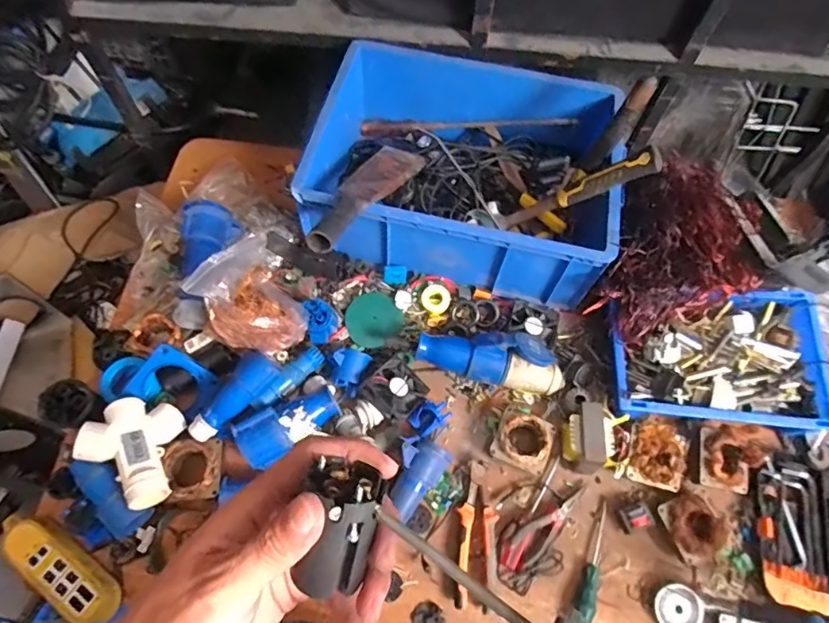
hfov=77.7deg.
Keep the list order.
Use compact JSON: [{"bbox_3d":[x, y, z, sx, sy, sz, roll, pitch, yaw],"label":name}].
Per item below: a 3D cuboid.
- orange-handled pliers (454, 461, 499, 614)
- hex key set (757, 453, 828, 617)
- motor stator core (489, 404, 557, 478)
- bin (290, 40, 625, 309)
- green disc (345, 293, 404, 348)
[{"bbox_3d":[0.089,0.309,0.720,0.054,0.016,0.187,4,63,-1],"label":"orange-handled pliers"},{"bbox_3d":[0.590,0.317,0.729,0.195,0.024,0.210,14,64,4],"label":"hex key set"},{"bbox_3d":[0.163,0.194,0.769,0.086,0.056,0.085,24,65,9],"label":"motor stator core"},{"bbox_3d":[0.087,-0.247,0.888,0.477,0.166,0.426,12,64,3],"label":"bin"},{"bbox_3d":[-0.069,0.013,0.849,0.088,0.008,0.088,1,75,-3],"label":"green disc"}]

